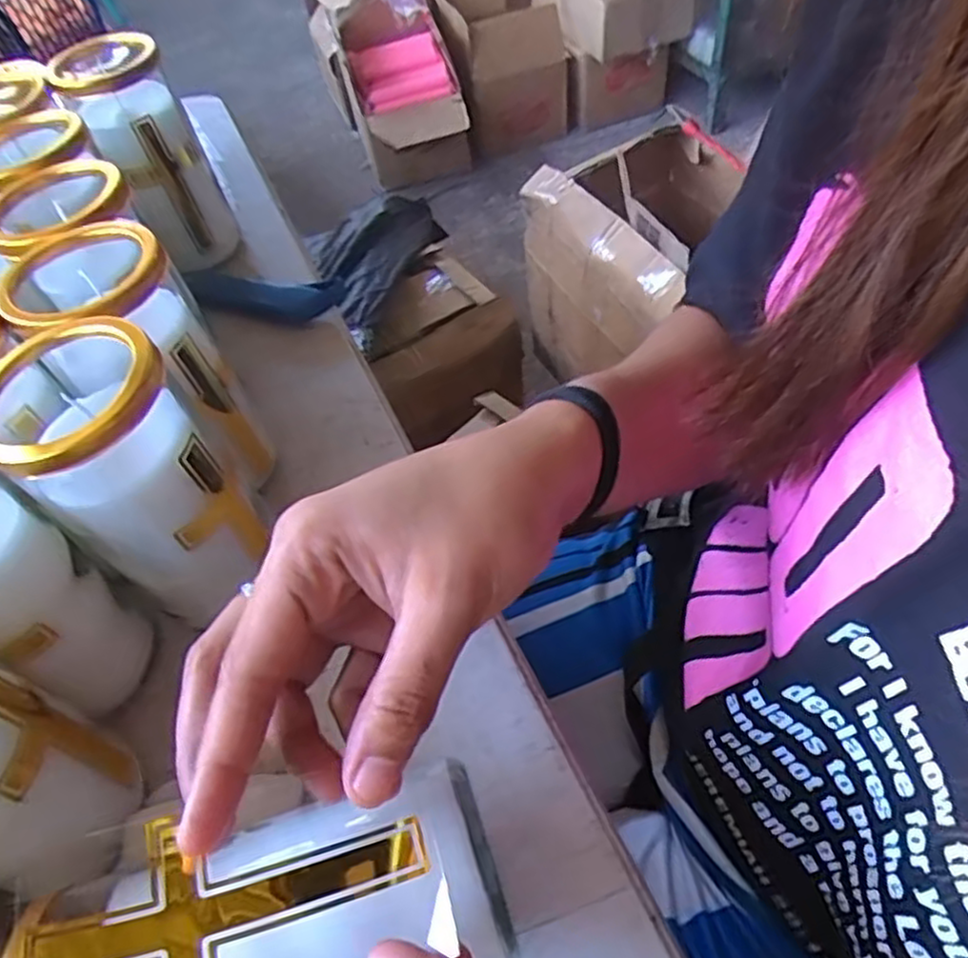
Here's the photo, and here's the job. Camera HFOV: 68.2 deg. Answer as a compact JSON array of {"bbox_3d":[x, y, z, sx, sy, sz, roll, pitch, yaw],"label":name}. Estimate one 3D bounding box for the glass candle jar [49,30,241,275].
[{"bbox_3d":[-0.225,-0.217,0.490,0.065,0.147,0.080,-23,53,-12],"label":"glass candle jar"}]

